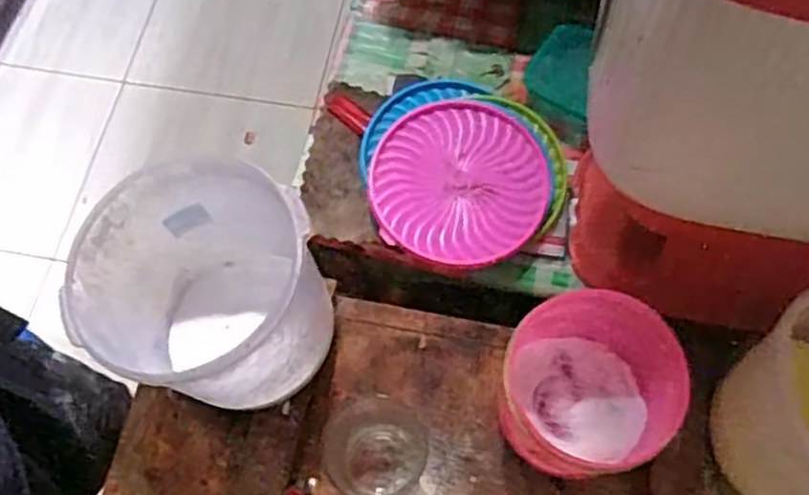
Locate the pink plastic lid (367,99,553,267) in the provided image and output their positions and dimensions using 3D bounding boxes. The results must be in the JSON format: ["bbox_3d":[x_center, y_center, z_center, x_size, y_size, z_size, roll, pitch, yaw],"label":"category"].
[{"bbox_3d":[0.049,-0.059,0.675,0.152,0.033,0.151,0,66,0],"label":"pink plastic lid"}]

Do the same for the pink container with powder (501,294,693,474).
[{"bbox_3d":[0.136,0.109,0.563,0.113,0.102,0.117,0,66,0],"label":"pink container with powder"}]

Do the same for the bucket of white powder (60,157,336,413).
[{"bbox_3d":[-0.139,0.037,0.557,0.154,0.164,0.153,0,66,0],"label":"bucket of white powder"}]

